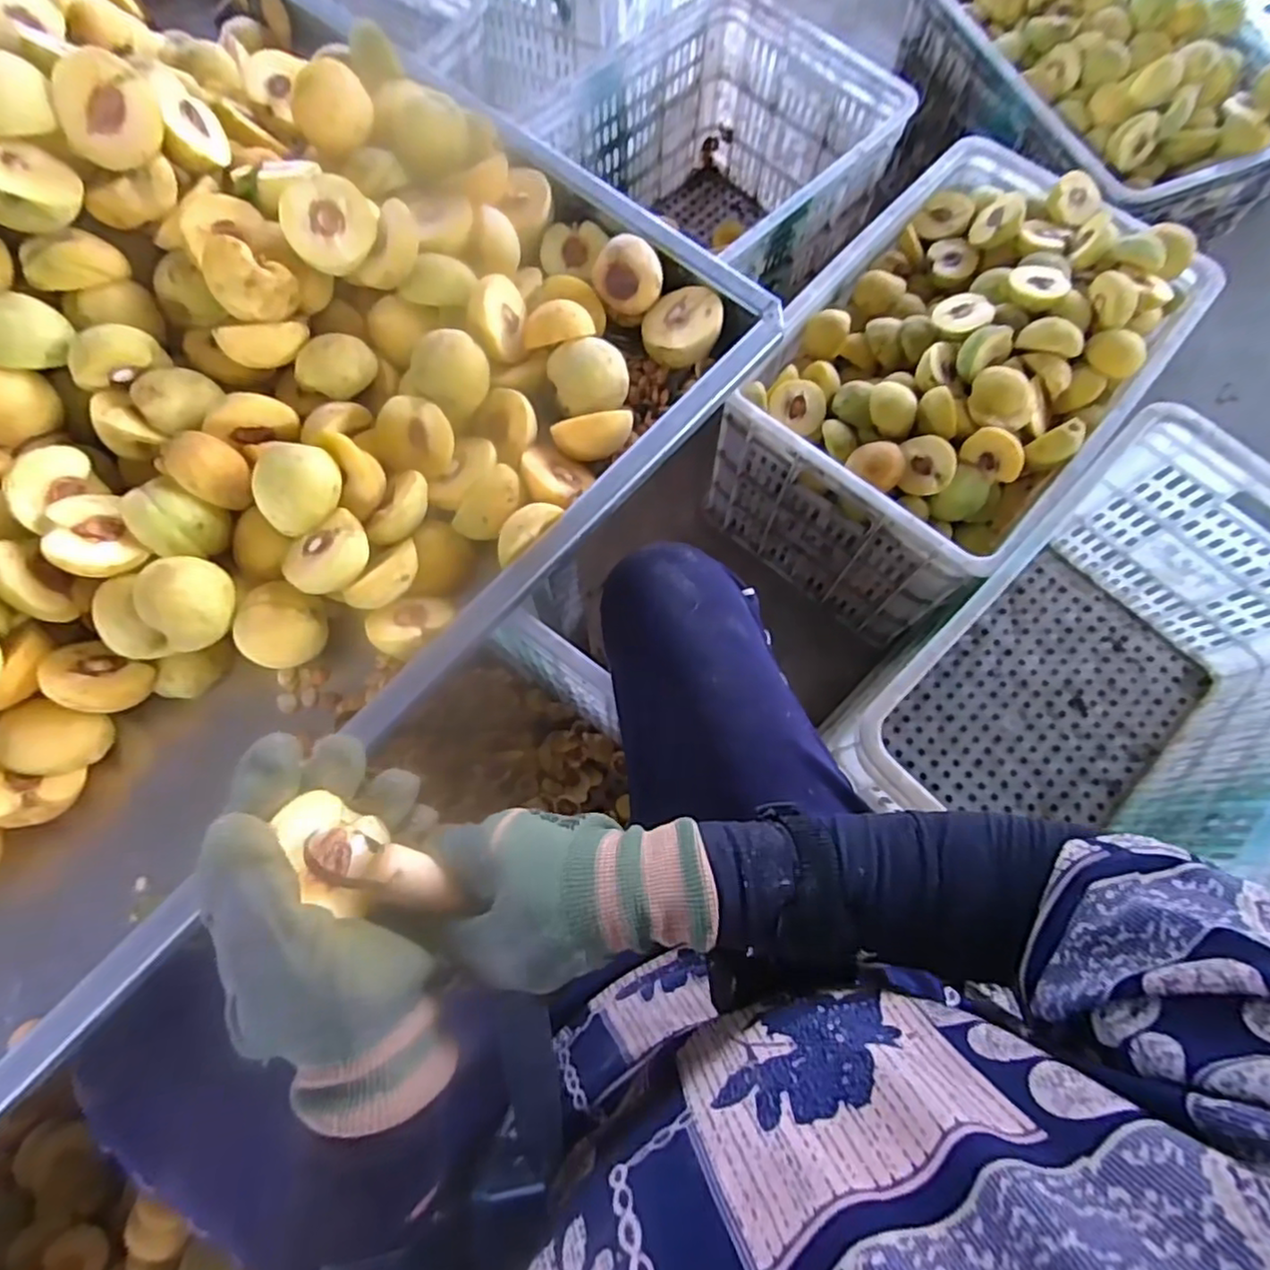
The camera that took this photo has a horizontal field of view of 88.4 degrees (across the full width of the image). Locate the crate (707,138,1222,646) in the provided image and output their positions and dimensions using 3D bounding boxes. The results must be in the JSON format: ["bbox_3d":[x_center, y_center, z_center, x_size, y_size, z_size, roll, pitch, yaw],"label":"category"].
[{"bbox_3d":[0.388,-0.310,0.848,0.349,0.295,0.513,40,77,12],"label":"crate"}]

